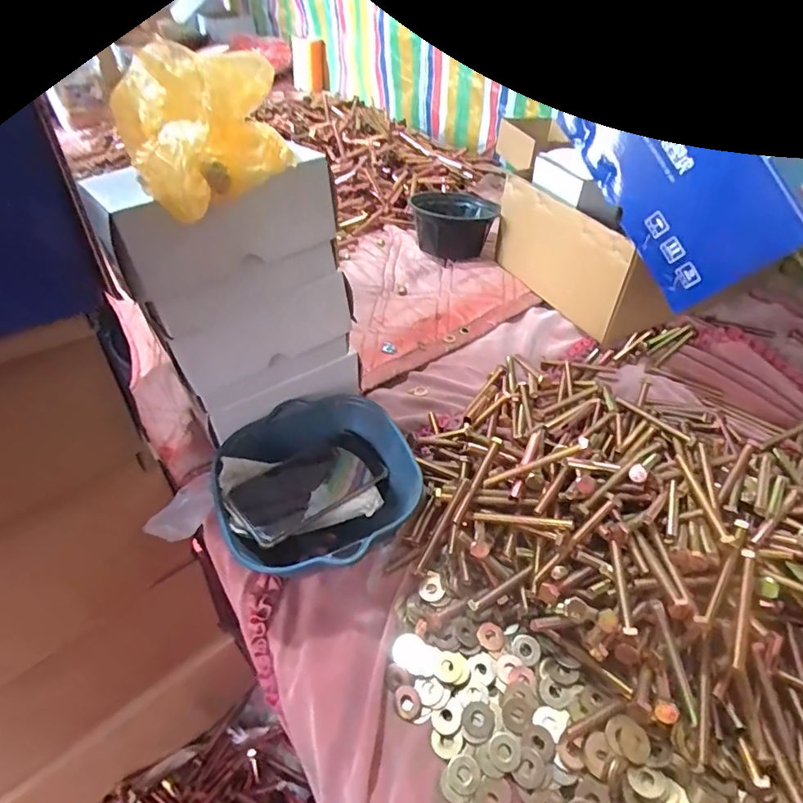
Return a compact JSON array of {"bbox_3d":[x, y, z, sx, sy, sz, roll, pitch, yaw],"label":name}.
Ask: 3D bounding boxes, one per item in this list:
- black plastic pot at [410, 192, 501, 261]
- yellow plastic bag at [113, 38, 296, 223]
[{"bbox_3d":[0.098,-0.325,0.924,0.153,0.079,0.114,-3,47,-5],"label":"black plastic pot"},{"bbox_3d":[-0.149,-0.212,0.380,0.115,0.077,0.157,-19,49,-18],"label":"yellow plastic bag"}]

